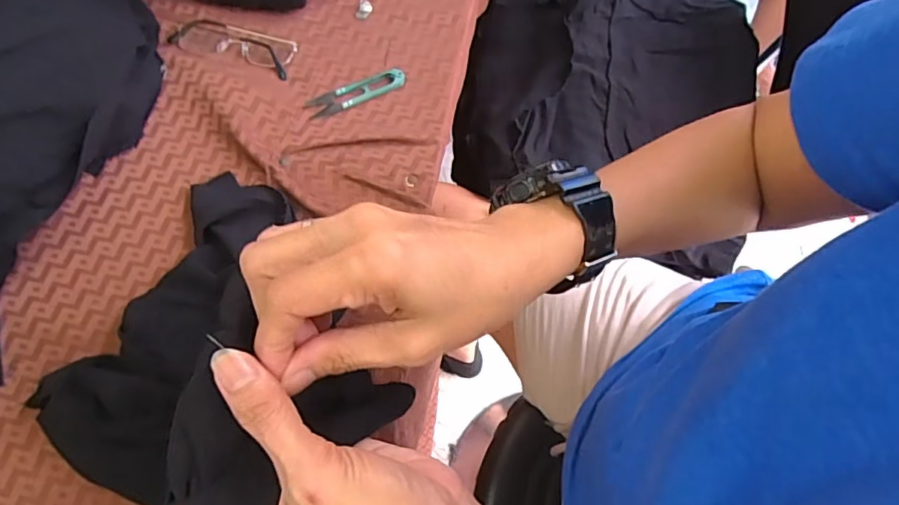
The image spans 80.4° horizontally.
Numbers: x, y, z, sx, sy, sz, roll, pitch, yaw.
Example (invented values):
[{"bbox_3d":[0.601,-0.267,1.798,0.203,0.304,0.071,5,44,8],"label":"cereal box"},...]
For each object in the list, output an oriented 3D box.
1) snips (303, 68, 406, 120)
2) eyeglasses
[{"bbox_3d":[-0.092,-0.157,0.524,0.101,0.006,0.025,-21,66,-8],"label":"snips"},{"bbox_3d":[-0.220,-0.215,0.542,0.124,0.024,0.039,18,67,9],"label":"eyeglasses"}]

